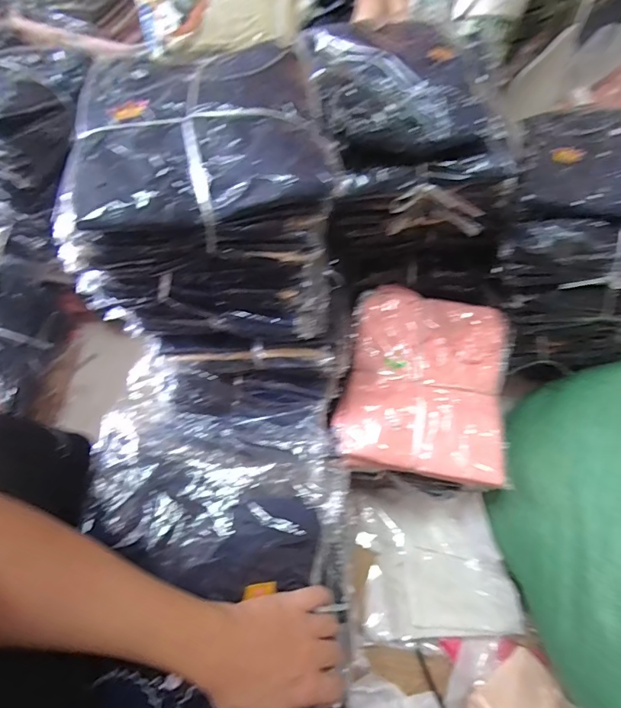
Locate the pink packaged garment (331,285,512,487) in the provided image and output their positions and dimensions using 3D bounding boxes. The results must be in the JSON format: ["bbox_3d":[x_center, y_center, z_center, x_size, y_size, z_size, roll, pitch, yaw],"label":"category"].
[{"bbox_3d":[0.175,0.035,0.633,0.233,0.038,0.288,12,61,5],"label":"pink packaged garment"}]

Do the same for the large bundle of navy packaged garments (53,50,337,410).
[{"bbox_3d":[-0.100,-0.132,0.510,0.243,0.302,0.238,3,61,-1],"label":"large bundle of navy packaged garments"}]

